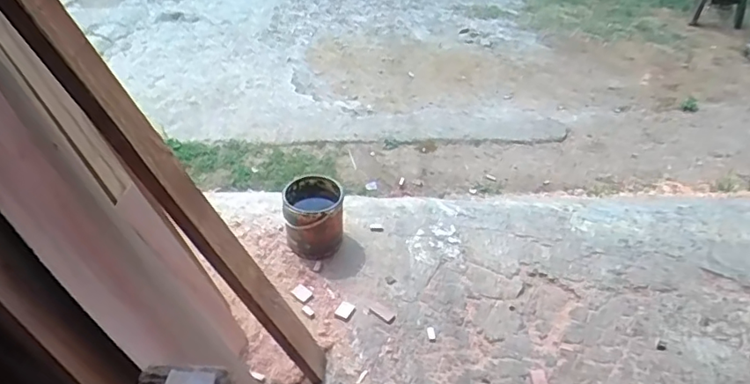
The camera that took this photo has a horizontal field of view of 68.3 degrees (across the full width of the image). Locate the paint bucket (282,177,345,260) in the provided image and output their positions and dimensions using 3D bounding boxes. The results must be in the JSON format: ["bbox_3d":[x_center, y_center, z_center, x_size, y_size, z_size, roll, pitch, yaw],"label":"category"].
[{"bbox_3d":[-0.187,0.086,1.682,0.176,0.202,0.167,2,40,-1],"label":"paint bucket"}]

